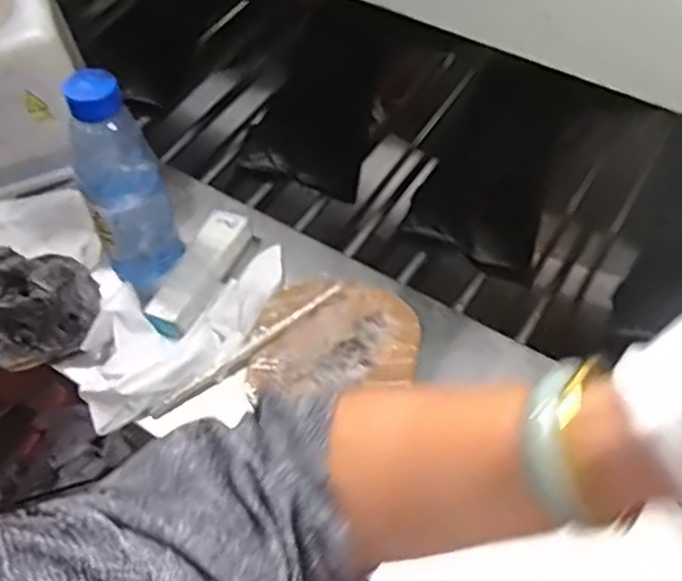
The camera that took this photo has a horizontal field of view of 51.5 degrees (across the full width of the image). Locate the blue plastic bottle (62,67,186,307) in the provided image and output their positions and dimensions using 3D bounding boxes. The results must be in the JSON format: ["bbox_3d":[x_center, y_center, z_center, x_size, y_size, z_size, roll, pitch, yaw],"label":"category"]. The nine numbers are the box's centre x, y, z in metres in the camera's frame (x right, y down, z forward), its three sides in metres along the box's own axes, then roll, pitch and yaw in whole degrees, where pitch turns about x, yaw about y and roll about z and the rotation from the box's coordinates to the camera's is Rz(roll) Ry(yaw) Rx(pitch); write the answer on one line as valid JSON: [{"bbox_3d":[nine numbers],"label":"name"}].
[{"bbox_3d":[-0.186,-0.087,0.599,0.070,0.193,0.061,-23,59,-13],"label":"blue plastic bottle"}]

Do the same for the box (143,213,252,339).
[{"bbox_3d":[-0.132,-0.023,0.653,0.040,0.020,0.140,20,60,14],"label":"box"}]

